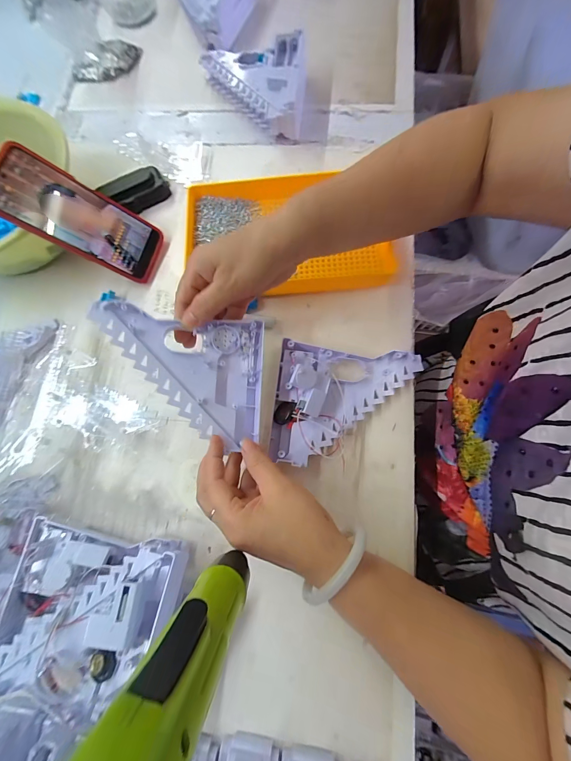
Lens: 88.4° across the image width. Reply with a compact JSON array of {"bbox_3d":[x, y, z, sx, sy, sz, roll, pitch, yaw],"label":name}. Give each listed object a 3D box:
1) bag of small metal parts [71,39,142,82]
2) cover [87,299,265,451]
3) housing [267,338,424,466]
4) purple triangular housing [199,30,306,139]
[{"bbox_3d":[-0.289,-0.517,0.473,0.115,0.031,0.050,-26,77,-2],"label":"bag of small metal parts"},{"bbox_3d":[-0.099,-0.003,0.289,0.156,0.015,0.126,3,83,-20],"label":"cover"},{"bbox_3d":[0.065,0.027,0.314,0.153,0.044,0.138,6,74,2],"label":"housing"},{"bbox_3d":[-0.051,-0.425,0.427,0.165,0.056,0.128,6,78,5],"label":"purple triangular housing"}]

